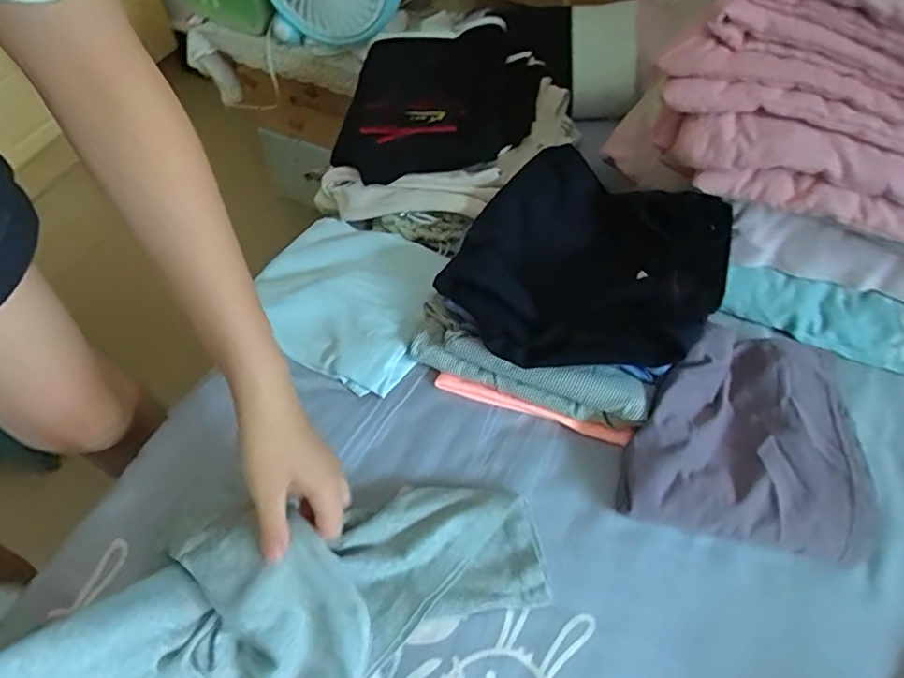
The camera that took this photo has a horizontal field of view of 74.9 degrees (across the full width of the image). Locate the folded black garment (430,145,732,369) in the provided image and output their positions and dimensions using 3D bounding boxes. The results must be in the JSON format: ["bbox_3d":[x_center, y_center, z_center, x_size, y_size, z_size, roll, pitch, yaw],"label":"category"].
[{"bbox_3d":[0.125,-0.074,0.555,0.233,0.061,0.236,28,59,17],"label":"folded black garment"}]

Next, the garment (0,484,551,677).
[{"bbox_3d":[-0.116,0.195,0.410,0.387,0.096,0.142,-12,55,-28],"label":"garment"}]

